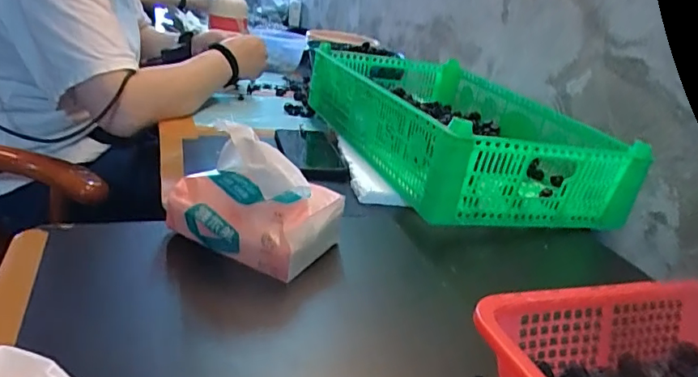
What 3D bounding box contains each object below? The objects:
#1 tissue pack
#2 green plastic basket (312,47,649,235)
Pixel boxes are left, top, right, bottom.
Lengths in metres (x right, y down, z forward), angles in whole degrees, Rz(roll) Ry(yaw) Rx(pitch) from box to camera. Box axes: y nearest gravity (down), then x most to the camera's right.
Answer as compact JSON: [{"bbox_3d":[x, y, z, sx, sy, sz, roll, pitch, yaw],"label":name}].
[{"bbox_3d":[-0.083,0.006,0.469,0.133,0.105,0.098,19,24,24],"label":"tissue pack"},{"bbox_3d":[0.146,-0.099,0.785,0.299,0.107,0.479,1,23,-21],"label":"green plastic basket"}]

